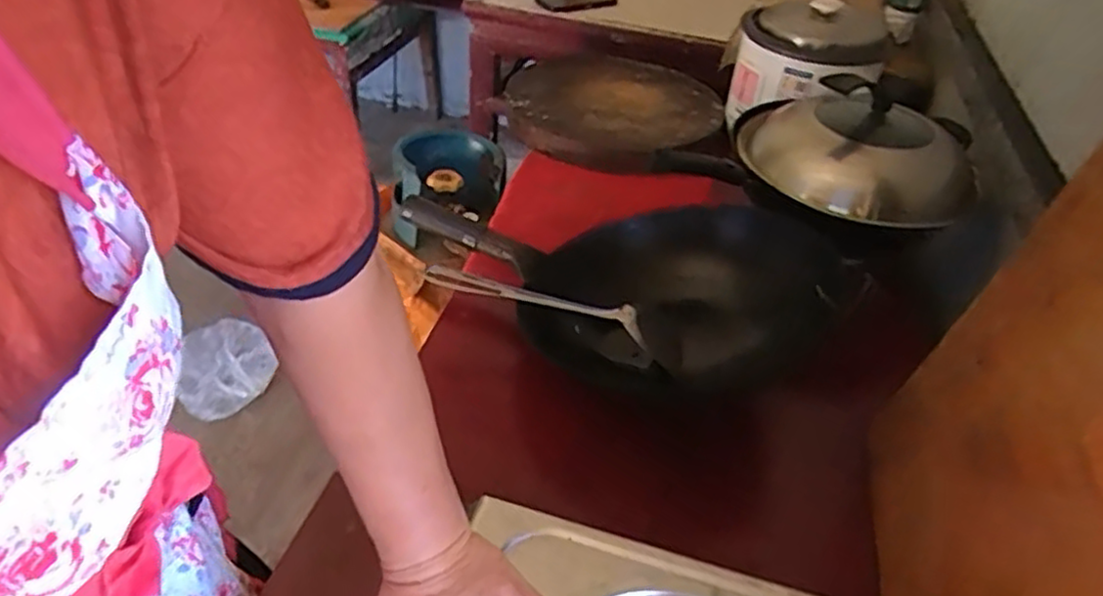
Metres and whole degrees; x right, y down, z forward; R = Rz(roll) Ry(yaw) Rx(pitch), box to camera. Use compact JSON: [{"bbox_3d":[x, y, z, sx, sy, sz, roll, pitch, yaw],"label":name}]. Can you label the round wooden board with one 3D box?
[{"bbox_3d":[0.105,-0.343,1.264,0.365,0.041,0.350,2,45,-2],"label":"round wooden board"}]

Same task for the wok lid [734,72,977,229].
[{"bbox_3d":[0.410,-0.220,0.931,0.301,0.125,0.293,17,42,12],"label":"wok lid"}]

